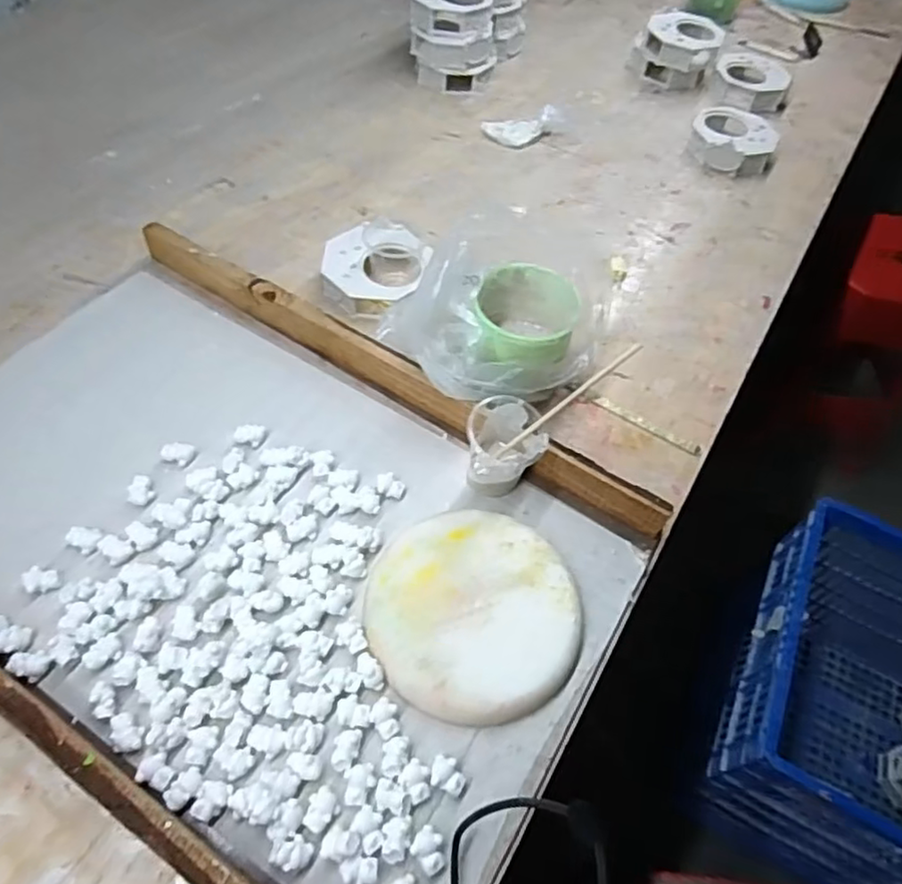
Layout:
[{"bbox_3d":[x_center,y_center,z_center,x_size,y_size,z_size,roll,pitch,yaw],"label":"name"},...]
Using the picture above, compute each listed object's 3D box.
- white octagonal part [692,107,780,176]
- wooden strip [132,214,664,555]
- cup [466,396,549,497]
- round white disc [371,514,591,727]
[{"bbox_3d":[0.403,-0.431,0.923,0.116,0.042,0.114,27,57,14],"label":"white octagonal part"},{"bbox_3d":[-0.069,-0.070,0.619,0.585,0.043,0.023,30,58,16],"label":"wooden strip"},{"bbox_3d":[0.044,0.004,0.559,0.062,0.075,0.061,2,55,-3],"label":"cup"},{"bbox_3d":[0.017,0.128,0.500,0.156,0.020,0.161,2,55,-3],"label":"round white disc"}]

